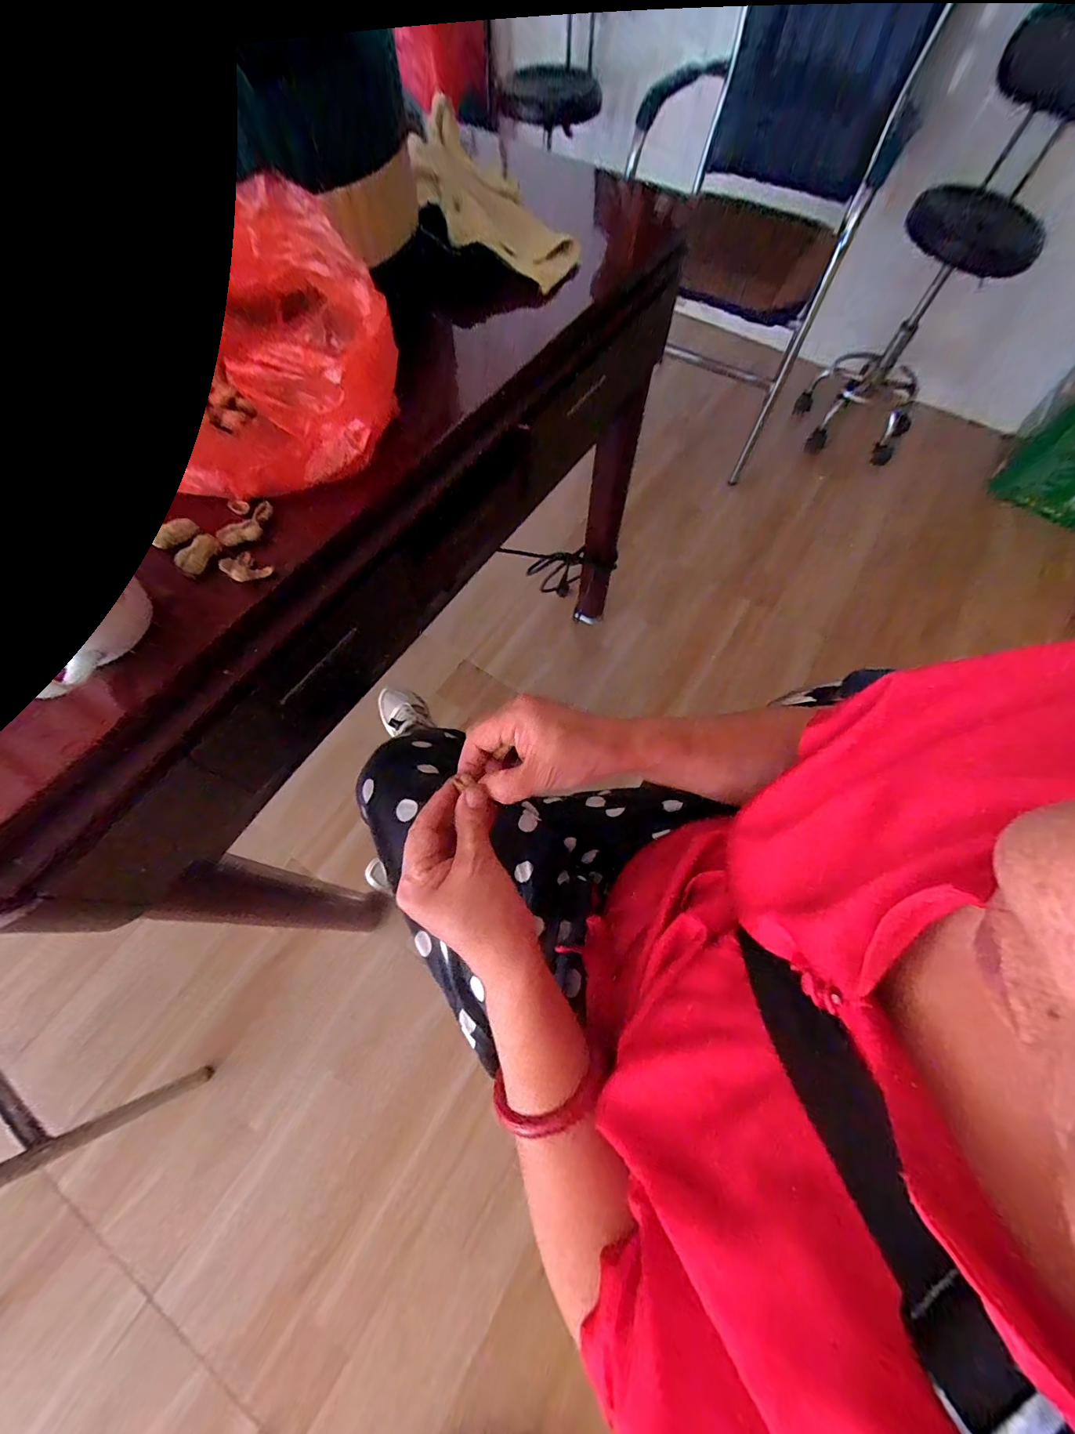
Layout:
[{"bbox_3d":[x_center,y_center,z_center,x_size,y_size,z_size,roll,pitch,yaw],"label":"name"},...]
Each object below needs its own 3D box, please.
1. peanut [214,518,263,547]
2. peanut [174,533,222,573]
[{"bbox_3d":[-0.208,-0.129,0.330,0.029,0.008,0.011,-20,68,-9],"label":"peanut"},{"bbox_3d":[-0.230,-0.112,0.322,0.012,0.010,0.031,26,68,10],"label":"peanut"}]

